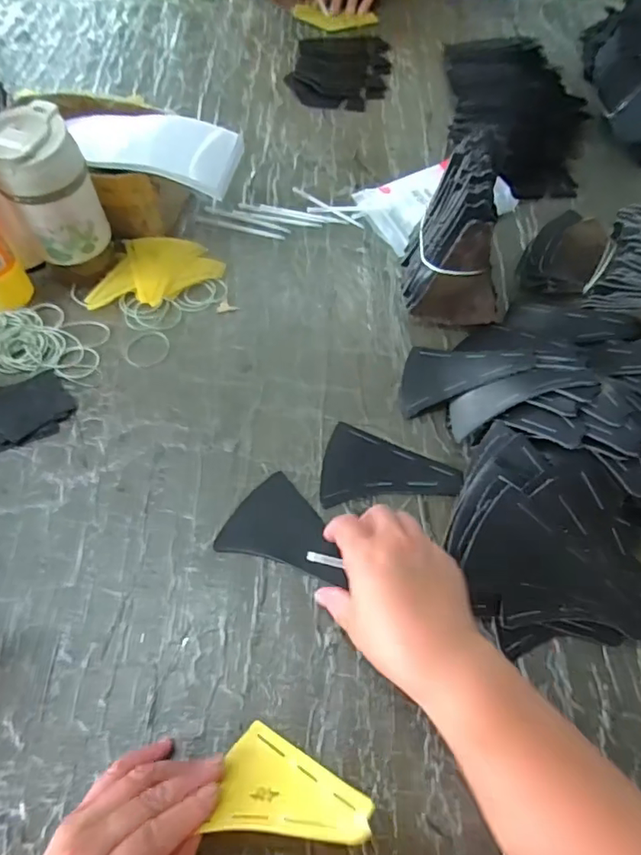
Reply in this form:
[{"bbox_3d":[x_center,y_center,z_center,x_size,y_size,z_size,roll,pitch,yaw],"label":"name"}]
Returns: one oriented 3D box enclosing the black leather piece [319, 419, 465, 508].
[{"bbox_3d":[0.055,0.048,0.474,0.119,0.005,0.078,24,63,14],"label":"black leather piece"}]

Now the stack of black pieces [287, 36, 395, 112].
[{"bbox_3d":[0.030,-0.544,0.820,0.146,0.010,0.186,8,60,5],"label":"stack of black pieces"}]

